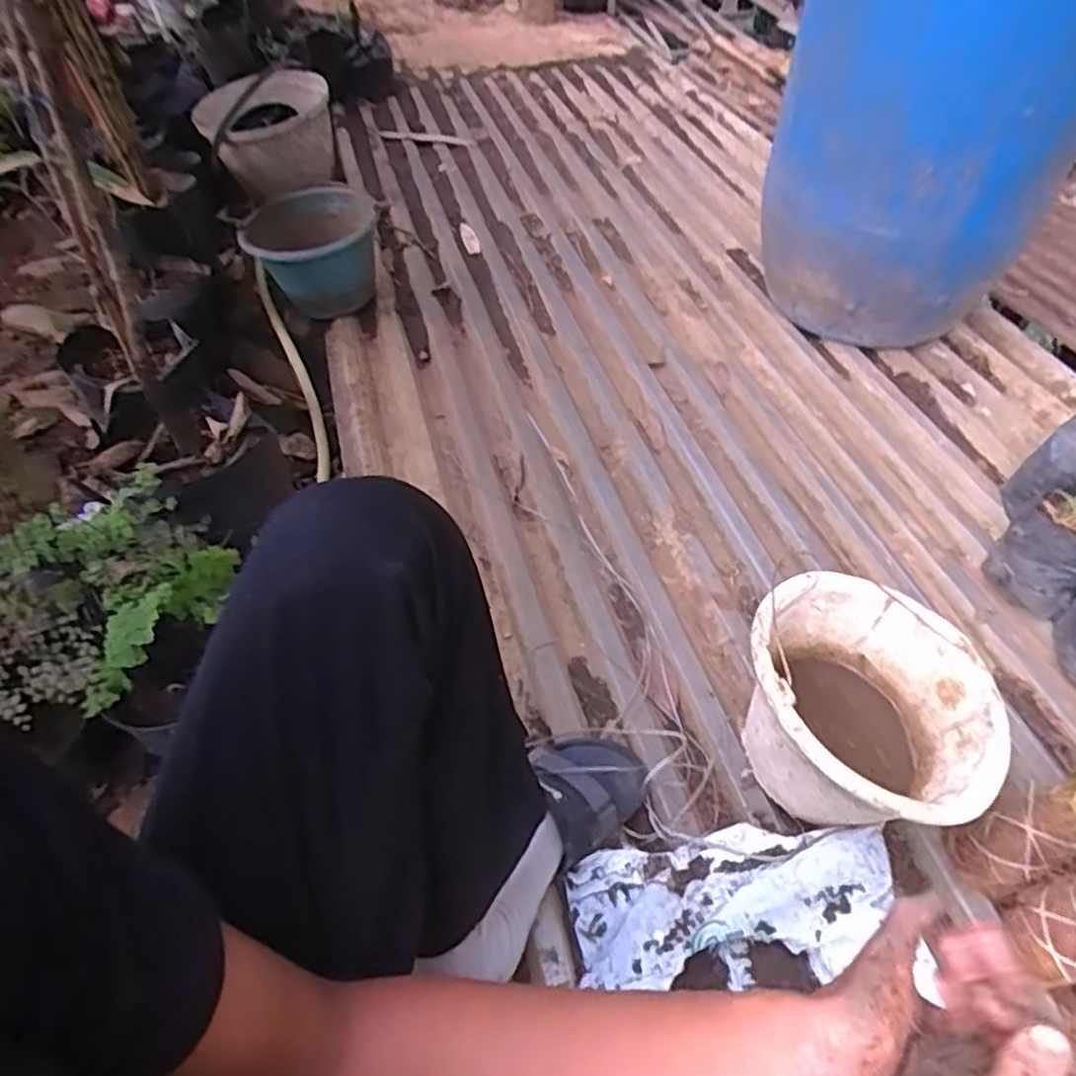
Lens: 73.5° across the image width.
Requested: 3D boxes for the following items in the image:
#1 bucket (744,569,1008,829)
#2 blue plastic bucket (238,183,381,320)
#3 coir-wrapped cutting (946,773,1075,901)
[{"bbox_3d":[0.322,0.195,0.758,0.222,0.219,0.241,0,49,0],"label":"bucket"},{"bbox_3d":[-0.414,-0.531,1.348,0.239,0.149,0.212,-17,53,-11],"label":"blue plastic bucket"},{"bbox_3d":[0.546,0.243,0.672,0.315,0.101,0.069,-31,50,12],"label":"coir-wrapped cutting"}]

